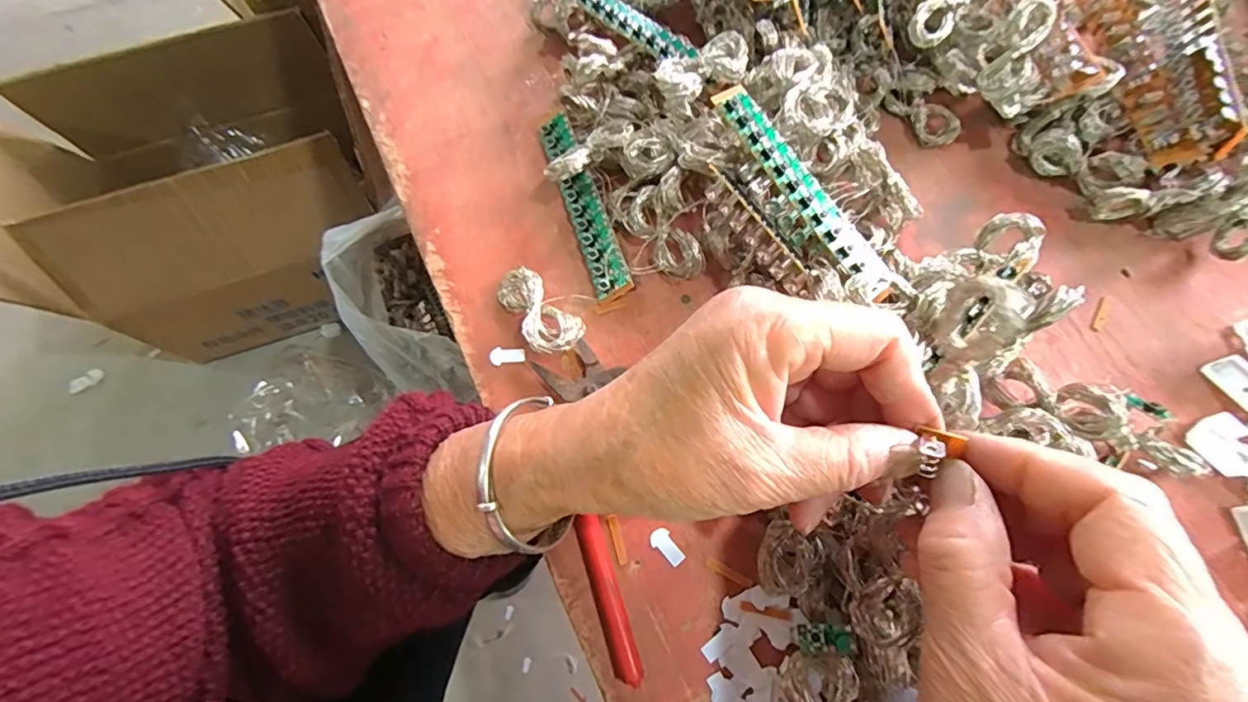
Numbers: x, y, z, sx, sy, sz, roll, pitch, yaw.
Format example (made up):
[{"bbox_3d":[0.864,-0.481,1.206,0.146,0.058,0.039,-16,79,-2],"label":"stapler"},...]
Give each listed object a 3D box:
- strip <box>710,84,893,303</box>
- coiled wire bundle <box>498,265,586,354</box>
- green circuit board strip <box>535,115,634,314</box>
[{"bbox_3d":[0.088,-0.078,0.258,0.022,0.004,0.124,-34,83,-16],"label":"strip"},{"bbox_3d":[-0.045,-0.019,0.274,0.026,0.017,0.056,-38,73,-14],"label":"coiled wire bundle"},{"bbox_3d":[-0.023,-0.083,0.298,0.022,0.004,0.130,-25,70,19],"label":"green circuit board strip"}]

